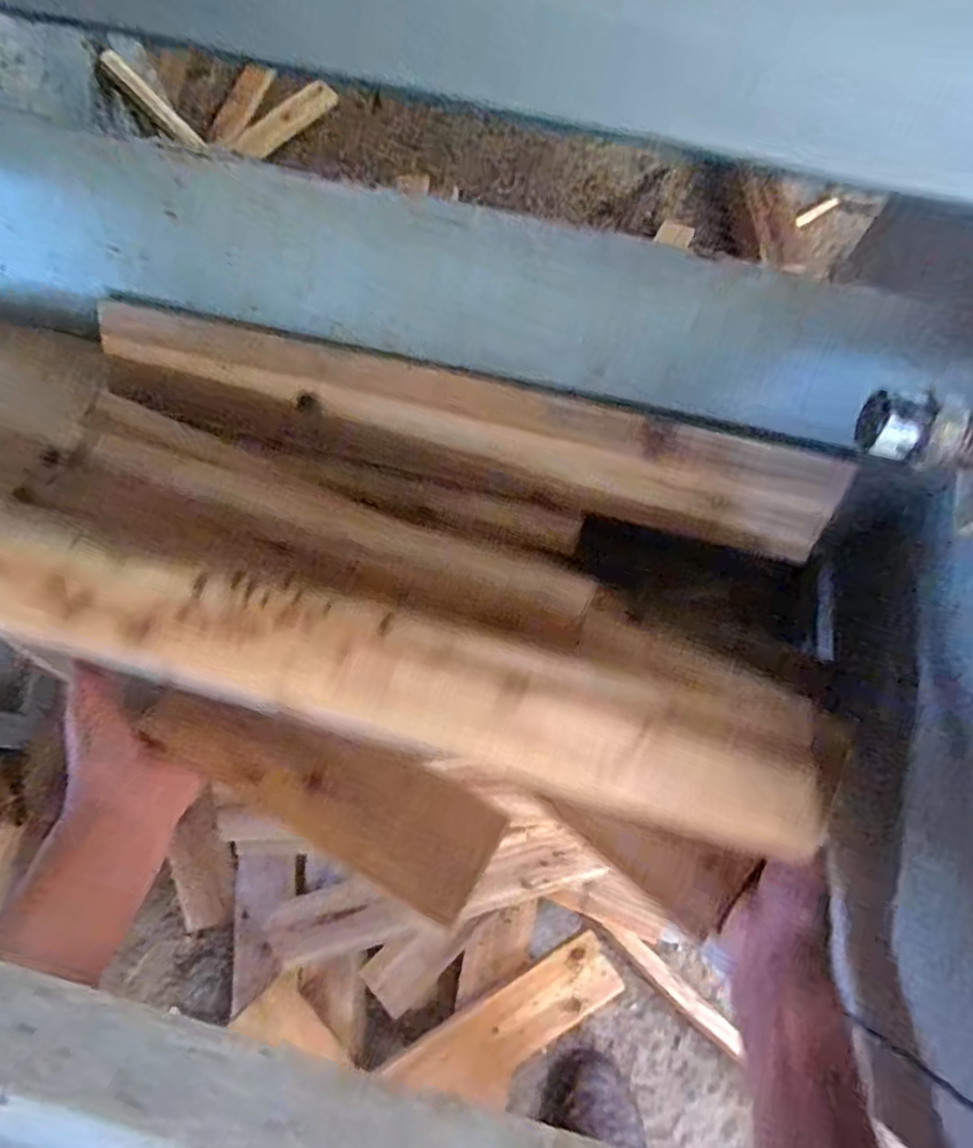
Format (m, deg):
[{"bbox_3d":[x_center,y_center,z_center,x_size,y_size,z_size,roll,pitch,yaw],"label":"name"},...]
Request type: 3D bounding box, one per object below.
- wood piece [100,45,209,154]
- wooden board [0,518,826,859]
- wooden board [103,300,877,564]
[{"bbox_3d":[-0.356,-0.501,0.711,0.014,0.152,0.023,41,98,11],"label":"wood piece"},{"bbox_3d":[-0.079,0.043,0.351,0.513,0.017,0.079,14,57,4],"label":"wooden board"},{"bbox_3d":[-0.018,-0.092,0.434,0.487,0.023,0.070,14,113,4],"label":"wooden board"}]

